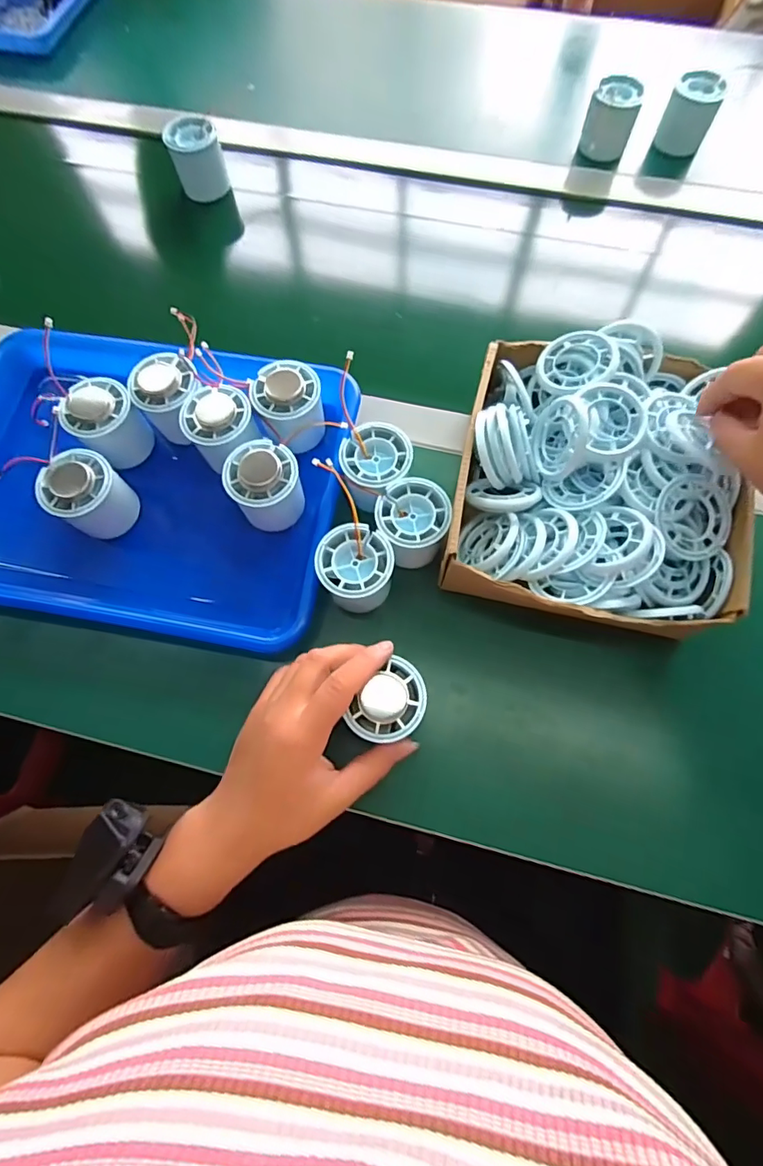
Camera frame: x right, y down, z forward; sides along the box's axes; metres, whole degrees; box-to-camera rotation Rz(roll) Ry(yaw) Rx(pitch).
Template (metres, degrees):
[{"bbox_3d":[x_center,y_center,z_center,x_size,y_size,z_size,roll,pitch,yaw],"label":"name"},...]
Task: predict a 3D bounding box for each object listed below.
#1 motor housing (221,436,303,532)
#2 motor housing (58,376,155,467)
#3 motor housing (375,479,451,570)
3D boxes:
[{"bbox_3d":[-0.088,-0.074,0.390,0.053,0.058,0.052,0,71,1],"label":"motor housing"},{"bbox_3d":[-0.225,-0.131,0.414,0.047,0.059,0.052,34,75,12],"label":"motor housing"},{"bbox_3d":[0.024,-0.044,0.383,0.052,0.046,0.053,9,72,4],"label":"motor housing"}]

